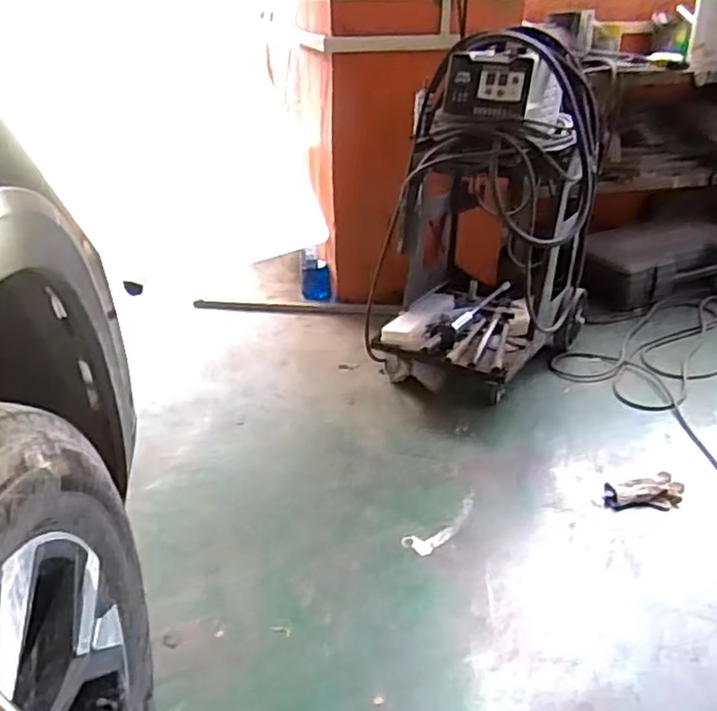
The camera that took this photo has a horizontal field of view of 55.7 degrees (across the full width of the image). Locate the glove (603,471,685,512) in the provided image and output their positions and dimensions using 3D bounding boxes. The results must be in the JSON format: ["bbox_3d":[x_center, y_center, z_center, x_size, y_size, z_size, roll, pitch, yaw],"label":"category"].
[{"bbox_3d":[0.639,0.305,1.505,0.197,0.032,0.107,-6,29,-12],"label":"glove"}]

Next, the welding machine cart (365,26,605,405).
[{"bbox_3d":[0.361,-0.380,1.848,0.495,0.833,0.518,15,32,24],"label":"welding machine cart"}]

